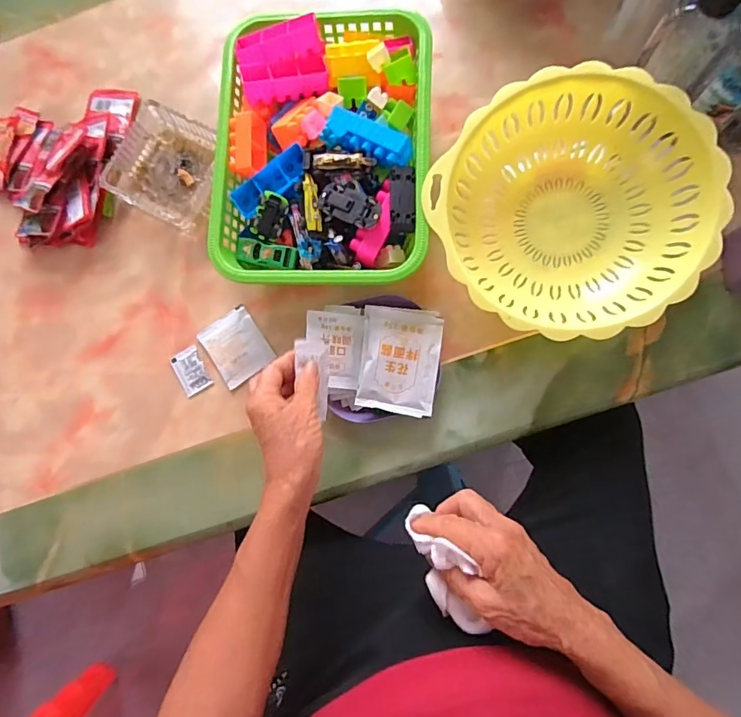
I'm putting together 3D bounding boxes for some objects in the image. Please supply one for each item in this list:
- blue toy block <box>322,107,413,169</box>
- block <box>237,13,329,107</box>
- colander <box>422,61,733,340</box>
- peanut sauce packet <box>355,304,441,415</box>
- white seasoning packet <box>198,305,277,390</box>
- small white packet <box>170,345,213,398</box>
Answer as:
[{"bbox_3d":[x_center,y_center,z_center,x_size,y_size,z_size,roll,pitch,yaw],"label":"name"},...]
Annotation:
[{"bbox_3d":[-0.003,-0.220,0.481,0.089,0.022,0.035,24,86,9],"label":"blue toy block"},{"bbox_3d":[-0.093,-0.314,0.510,0.090,0.035,0.071,-15,98,0],"label":"block"},{"bbox_3d":[0.190,-0.136,0.474,0.236,0.111,0.234,-20,81,3],"label":"colander"},{"bbox_3d":[0.030,0.001,0.490,0.080,0.017,0.105,8,83,7],"label":"peanut sauce packet"},{"bbox_3d":[-0.153,-0.014,0.544,0.064,0.006,0.076,-37,80,0],"label":"white seasoning packet"},{"bbox_3d":[-0.207,0.014,0.550,0.033,0.004,0.051,-27,81,2],"label":"small white packet"}]

